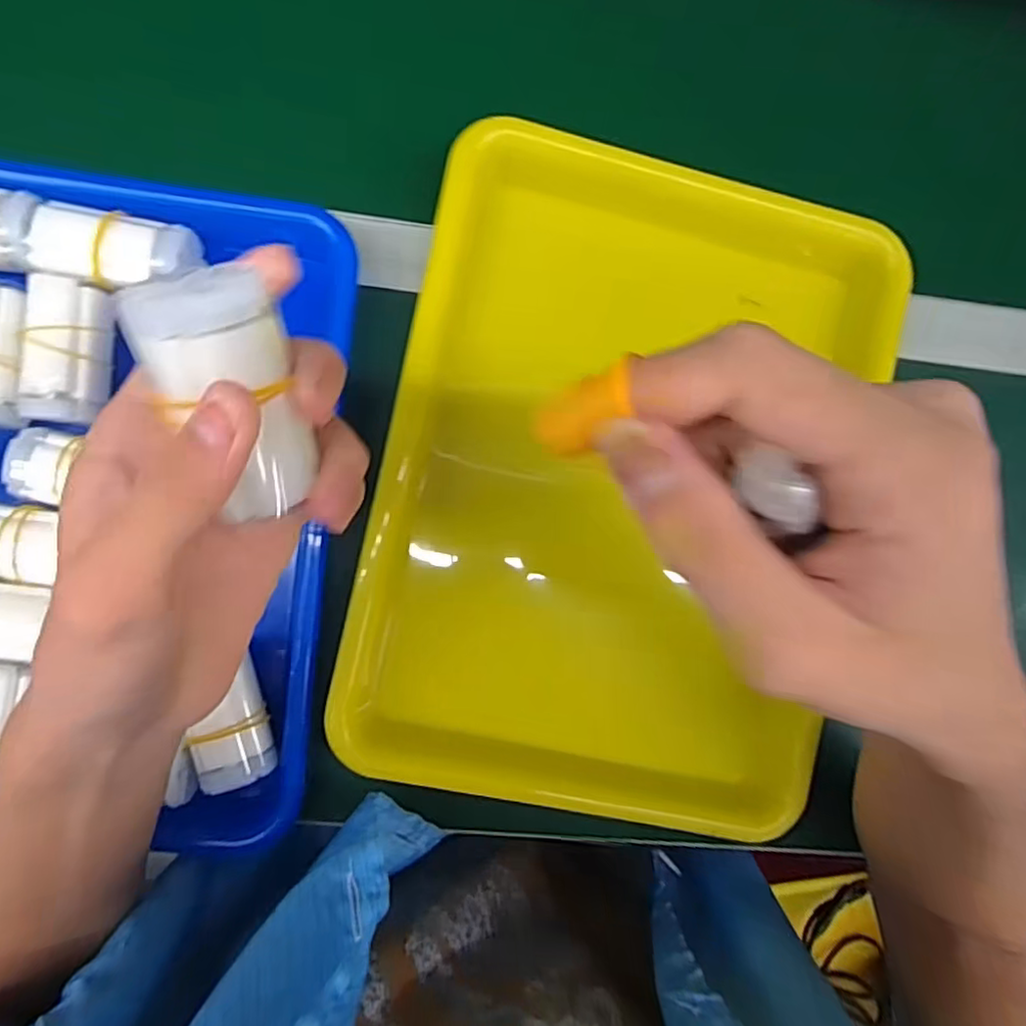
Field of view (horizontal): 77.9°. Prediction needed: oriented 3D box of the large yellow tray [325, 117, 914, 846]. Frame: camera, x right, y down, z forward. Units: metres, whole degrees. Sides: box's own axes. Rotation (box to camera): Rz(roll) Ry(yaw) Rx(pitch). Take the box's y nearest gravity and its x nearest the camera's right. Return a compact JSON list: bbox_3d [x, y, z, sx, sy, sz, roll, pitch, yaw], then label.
[{"bbox_3d":[0.059,-0.018,0.349,0.244,0.052,0.349,13,87,-5],"label":"large yellow tray"}]

